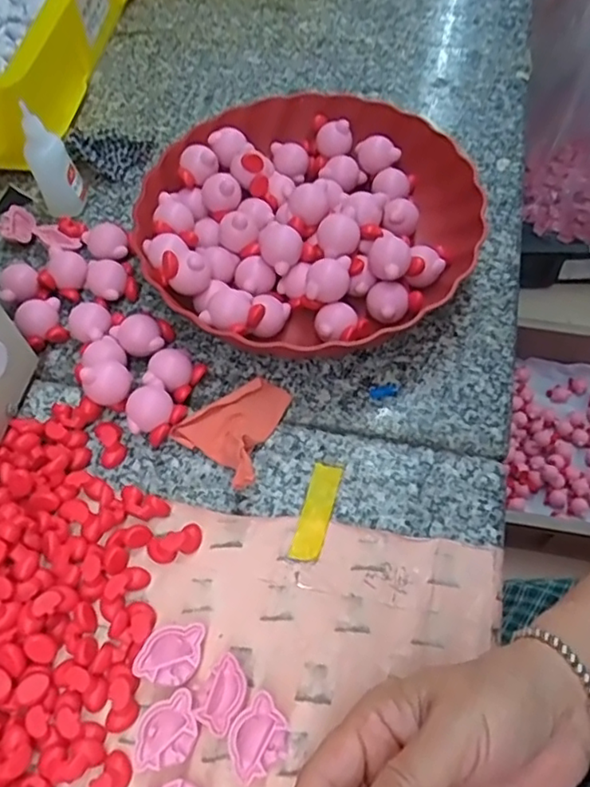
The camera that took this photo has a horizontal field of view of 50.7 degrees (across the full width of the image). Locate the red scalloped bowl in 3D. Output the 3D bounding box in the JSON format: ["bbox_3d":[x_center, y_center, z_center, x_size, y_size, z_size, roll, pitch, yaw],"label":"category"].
[{"bbox_3d":[0.007,-0.133,0.463,0.239,0.055,0.225,-1,60,2],"label":"red scalloped bowl"}]

